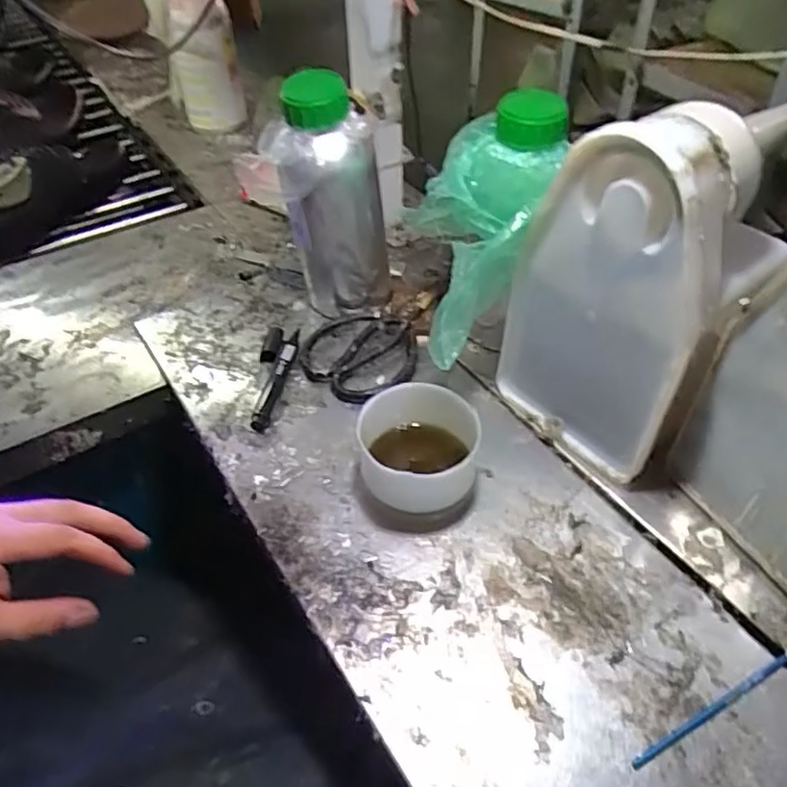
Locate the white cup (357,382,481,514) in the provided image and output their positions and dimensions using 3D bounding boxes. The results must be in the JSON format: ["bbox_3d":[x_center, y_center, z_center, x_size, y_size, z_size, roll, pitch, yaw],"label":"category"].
[{"bbox_3d":[0.019,0.047,0.506,0.084,0.064,0.092,0,47,0],"label":"white cup"}]

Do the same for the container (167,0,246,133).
[{"bbox_3d":[-0.284,-0.511,0.979,0.092,0.217,0.082,-10,48,-9],"label":"container"}]

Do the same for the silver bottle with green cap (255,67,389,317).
[{"bbox_3d":[-0.057,-0.172,0.611,0.100,0.217,0.075,-9,47,-7],"label":"silver bottle with green cap"}]

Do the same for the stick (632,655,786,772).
[{"bbox_3d":[0.196,0.192,0.401,0.129,0.004,0.006,-22,50,-19],"label":"stick"}]

